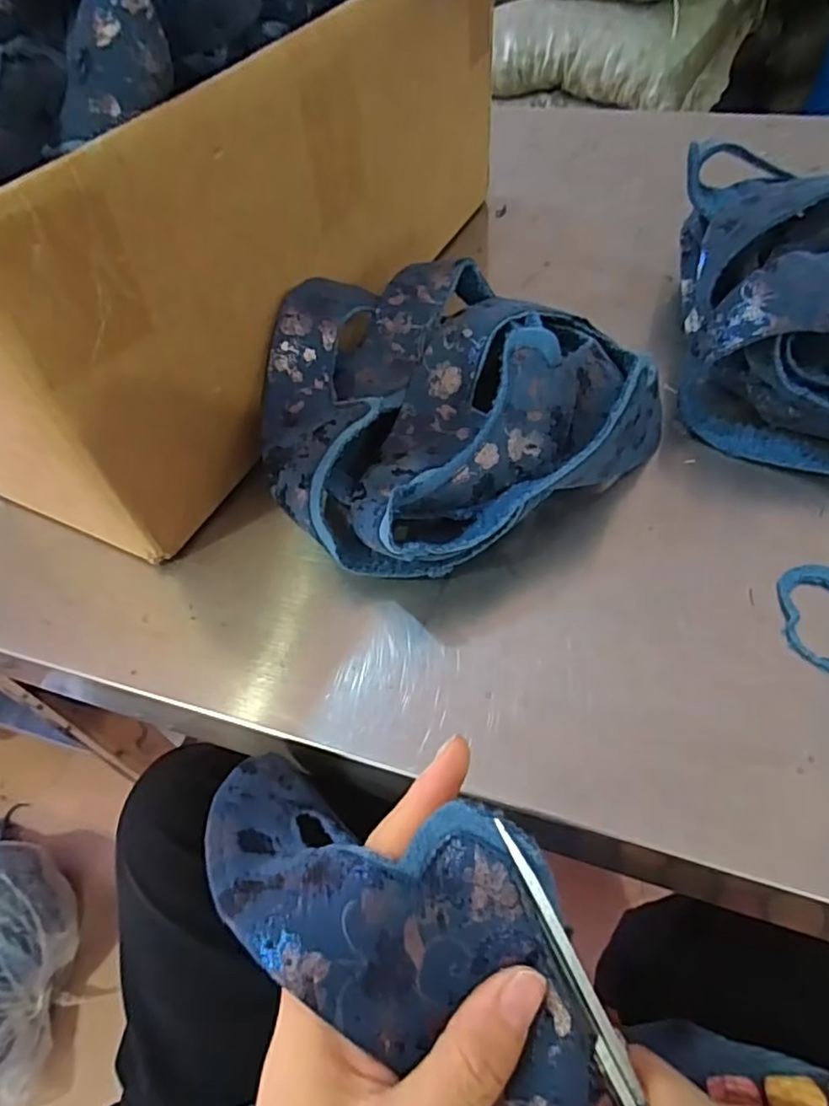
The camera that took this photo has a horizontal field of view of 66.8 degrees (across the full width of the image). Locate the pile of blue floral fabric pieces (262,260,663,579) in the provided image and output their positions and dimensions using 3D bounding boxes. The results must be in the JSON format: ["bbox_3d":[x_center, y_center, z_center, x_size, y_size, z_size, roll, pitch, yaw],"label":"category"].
[{"bbox_3d":[0.020,-0.094,0.391,0.240,0.079,0.196,-33,57,-18],"label":"pile of blue floral fabric pieces"}]

